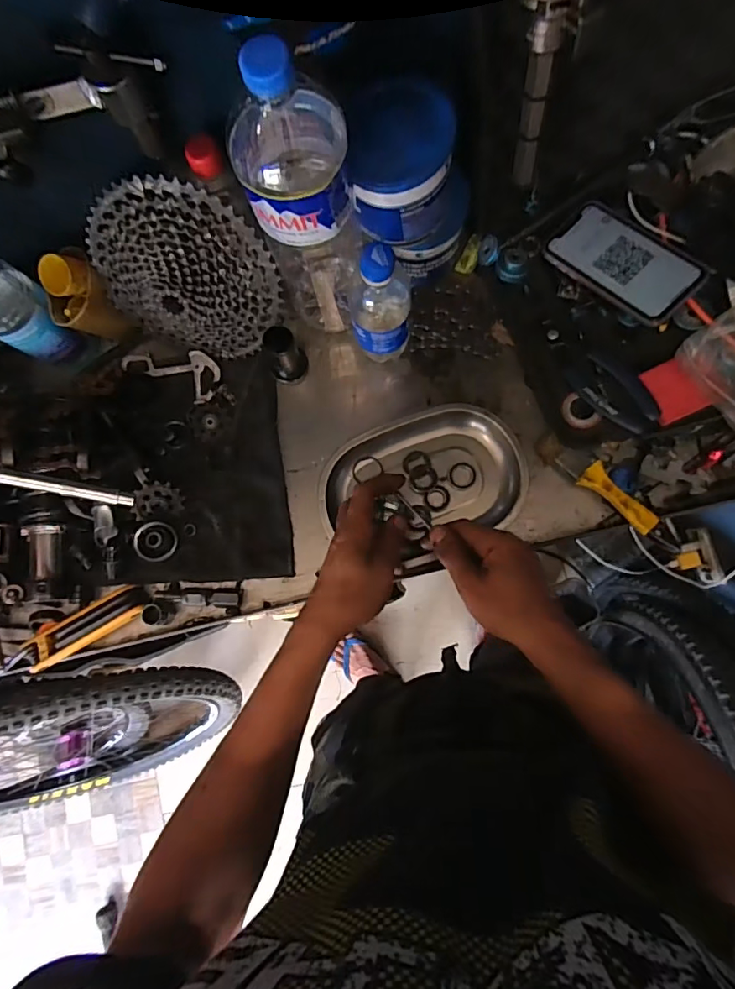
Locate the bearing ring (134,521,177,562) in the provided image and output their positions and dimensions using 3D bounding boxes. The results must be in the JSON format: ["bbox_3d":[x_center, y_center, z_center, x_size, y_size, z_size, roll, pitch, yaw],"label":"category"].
[{"bbox_3d":[-0.236,0.053,0.563,0.045,0.009,0.046,3,82,-21],"label":"bearing ring"}]

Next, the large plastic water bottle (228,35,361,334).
[{"bbox_3d":[-0.052,-0.253,0.460,0.091,0.314,0.106,-22,80,2],"label":"large plastic water bottle"}]

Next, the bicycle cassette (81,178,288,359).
[{"bbox_3d":[-0.188,-0.213,0.511,0.193,0.179,0.047,18,51,-12],"label":"bicycle cassette"}]

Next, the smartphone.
[{"bbox_3d":[0.261,-0.240,0.518,0.079,0.011,0.149,-42,70,4],"label":"smartphone"}]

